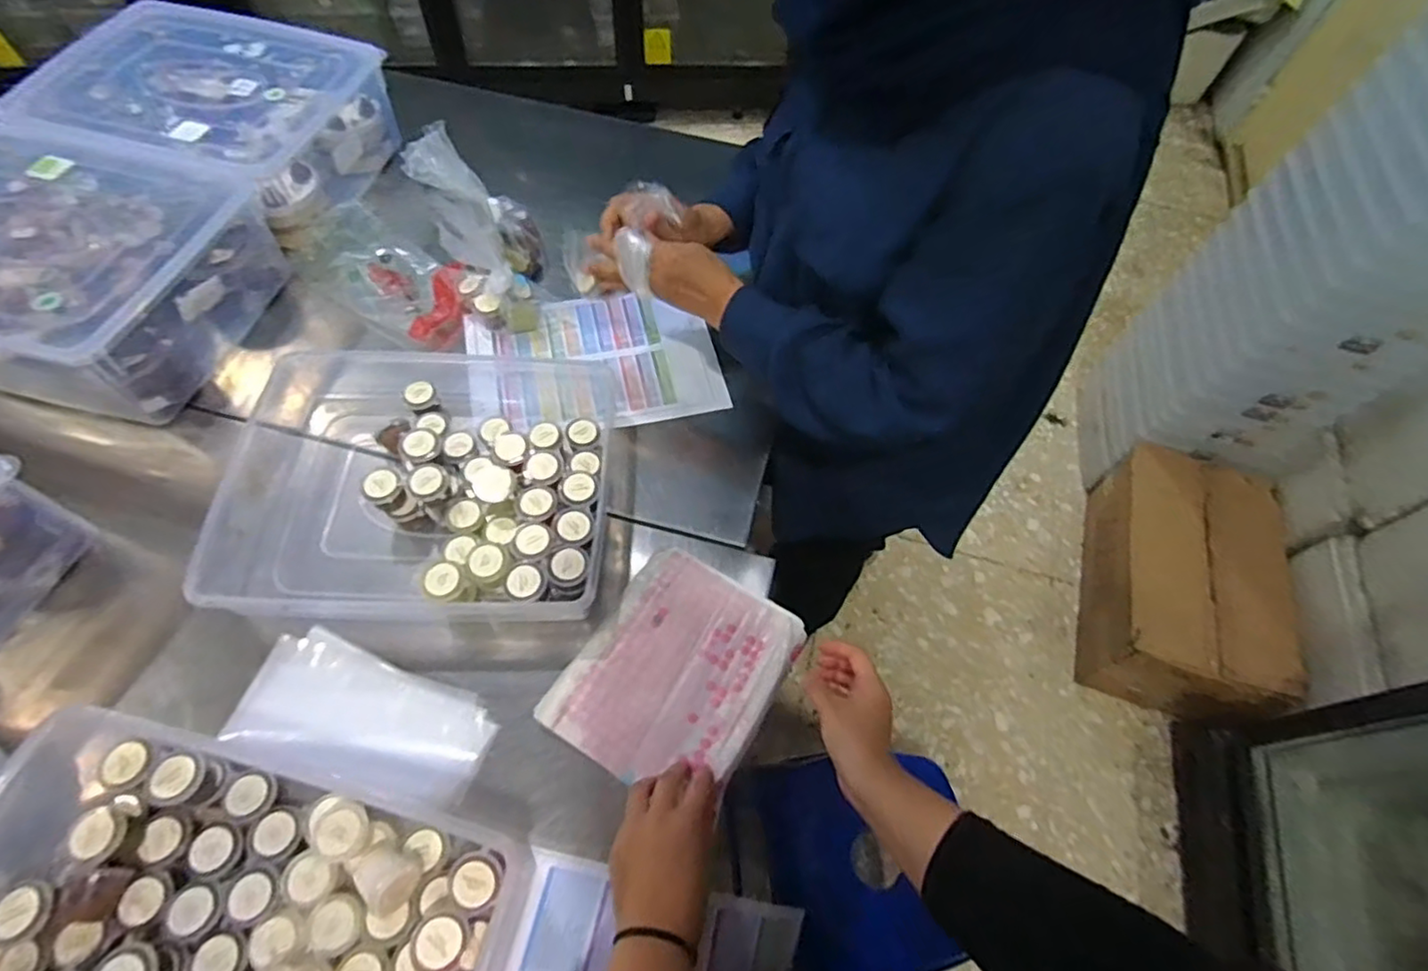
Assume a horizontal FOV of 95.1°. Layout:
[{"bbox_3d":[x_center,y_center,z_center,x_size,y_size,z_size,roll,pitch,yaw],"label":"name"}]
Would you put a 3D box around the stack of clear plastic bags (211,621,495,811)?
[{"bbox_3d":[-0.308,0.202,0.577,0.218,0.024,0.103,16,61,5],"label":"stack of clear plastic bags"}]

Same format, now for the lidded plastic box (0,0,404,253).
[{"bbox_3d":[-0.652,-0.480,0.867,0.350,0.133,0.275,16,61,5],"label":"lidded plastic box"}]

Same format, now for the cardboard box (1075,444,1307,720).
[{"bbox_3d":[0.969,0.213,1.377,0.320,0.270,0.496,16,61,5],"label":"cardboard box"}]

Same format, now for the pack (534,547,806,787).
[{"bbox_3d":[-0.032,0.171,0.608,0.169,0.012,0.205,29,63,12],"label":"pack"}]

